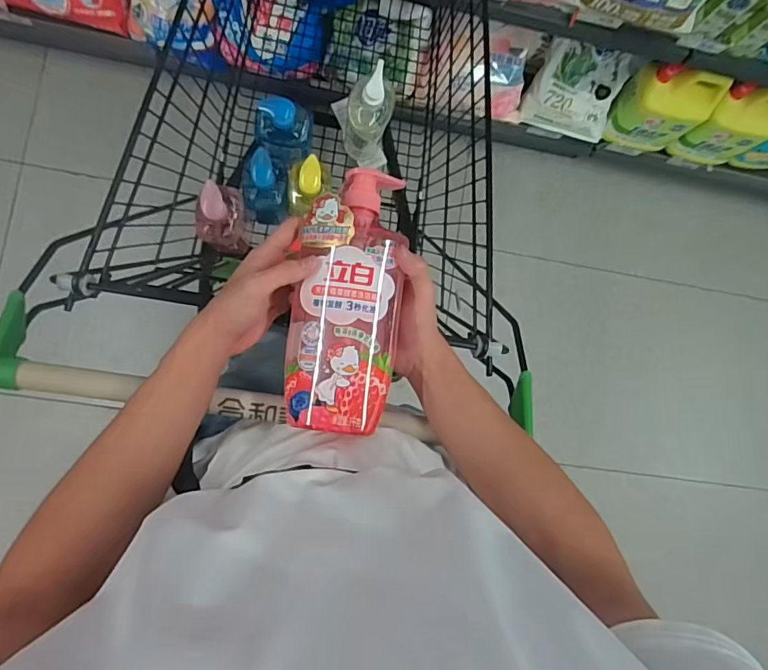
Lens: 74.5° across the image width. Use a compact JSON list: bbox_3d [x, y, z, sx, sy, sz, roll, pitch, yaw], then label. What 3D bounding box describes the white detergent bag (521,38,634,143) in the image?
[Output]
[{"bbox_3d":[0.518,-0.657,1.349,0.236,0.153,0.177,9,85,-8],"label":"white detergent bag"}]

